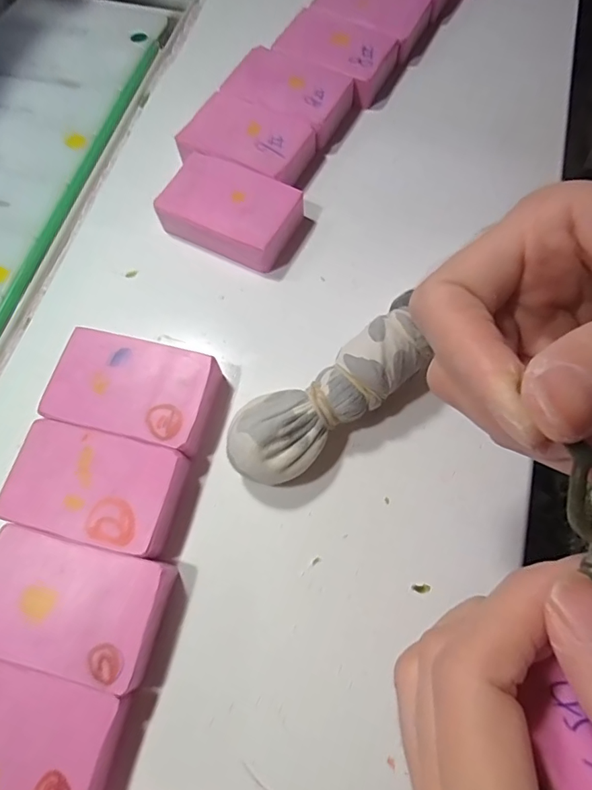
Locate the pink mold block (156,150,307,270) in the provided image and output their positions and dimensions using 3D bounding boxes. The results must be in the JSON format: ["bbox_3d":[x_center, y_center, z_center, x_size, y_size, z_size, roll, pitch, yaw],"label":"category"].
[{"bbox_3d":[-0.034,-0.097,0.245,0.073,0.022,0.046,24,72,10],"label":"pink mold block"}]

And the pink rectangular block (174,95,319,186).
[{"bbox_3d":[-0.026,-0.140,0.261,0.070,0.021,0.045,23,72,9],"label":"pink rectangular block"}]

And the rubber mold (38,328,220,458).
[{"bbox_3d":[-0.072,-0.001,0.212,0.072,0.020,0.044,13,70,6],"label":"rubber mold"}]

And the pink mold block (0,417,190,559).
[{"bbox_3d":[-0.083,0.040,0.197,0.071,0.020,0.043,13,70,6],"label":"pink mold block"}]

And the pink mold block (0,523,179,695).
[{"bbox_3d":[-0.087,0.081,0.180,0.072,0.022,0.043,12,70,6],"label":"pink mold block"}]

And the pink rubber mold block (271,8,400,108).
[{"bbox_3d":[0.024,-0.212,0.287,0.071,0.020,0.050,27,72,11],"label":"pink rubber mold block"}]

